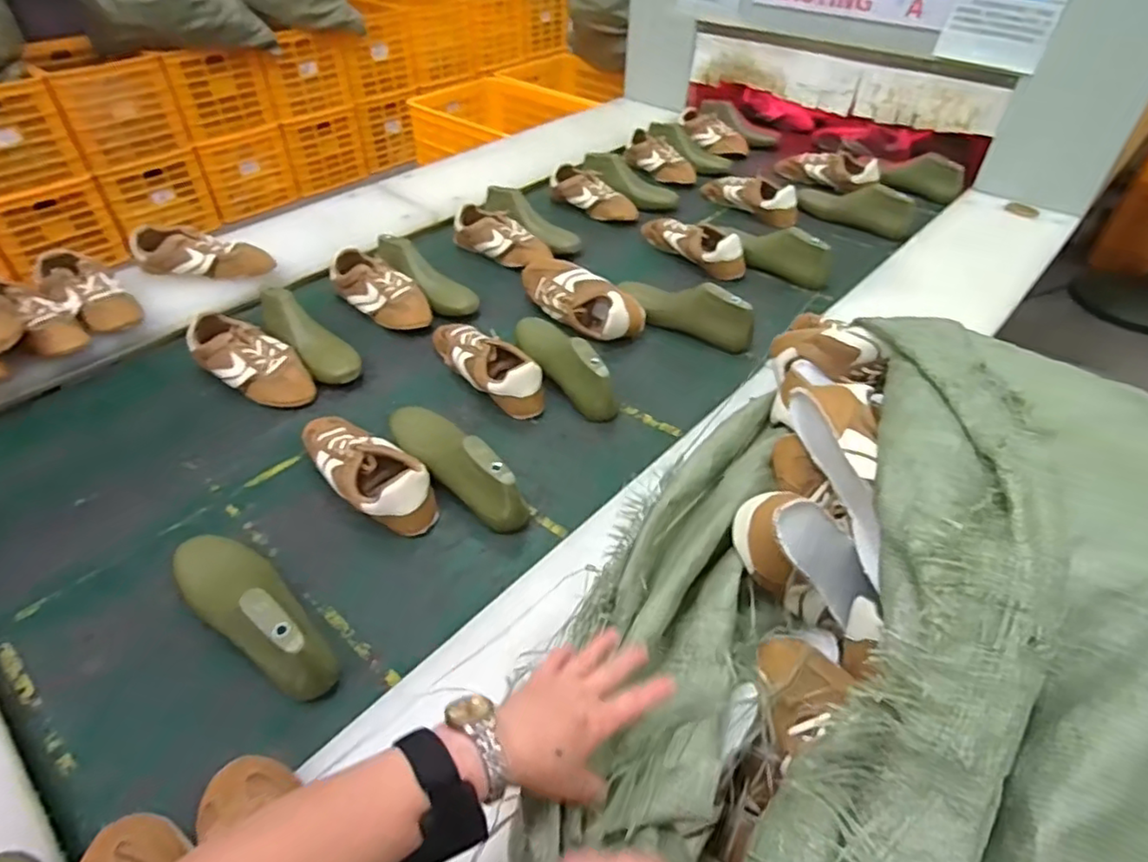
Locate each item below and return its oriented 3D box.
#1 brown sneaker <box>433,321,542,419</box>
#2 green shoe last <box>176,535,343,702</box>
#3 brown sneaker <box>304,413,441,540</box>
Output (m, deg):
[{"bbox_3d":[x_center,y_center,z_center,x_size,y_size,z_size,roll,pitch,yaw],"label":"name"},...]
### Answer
[{"bbox_3d":[-0.148,-0.123,1.072,0.087,0.069,0.268,-27,50,-26],"label":"brown sneaker"},{"bbox_3d":[-0.362,0.196,0.720,0.242,0.112,0.088,33,53,30],"label":"green shoe last"},{"bbox_3d":[-0.293,0.048,0.896,0.099,0.072,0.259,-33,53,-30],"label":"brown sneaker"}]

